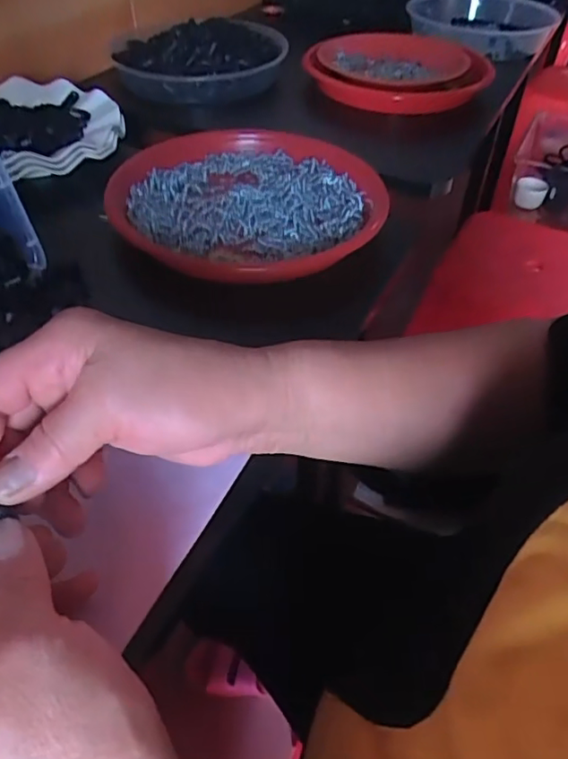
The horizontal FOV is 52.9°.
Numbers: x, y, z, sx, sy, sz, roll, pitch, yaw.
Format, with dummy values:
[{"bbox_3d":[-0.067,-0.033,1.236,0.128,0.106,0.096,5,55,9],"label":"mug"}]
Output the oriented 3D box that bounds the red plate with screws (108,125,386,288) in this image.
[{"bbox_3d":[-0.034,-0.159,0.504,0.227,0.028,0.223,1,46,-1],"label":"red plate with screws"}]

